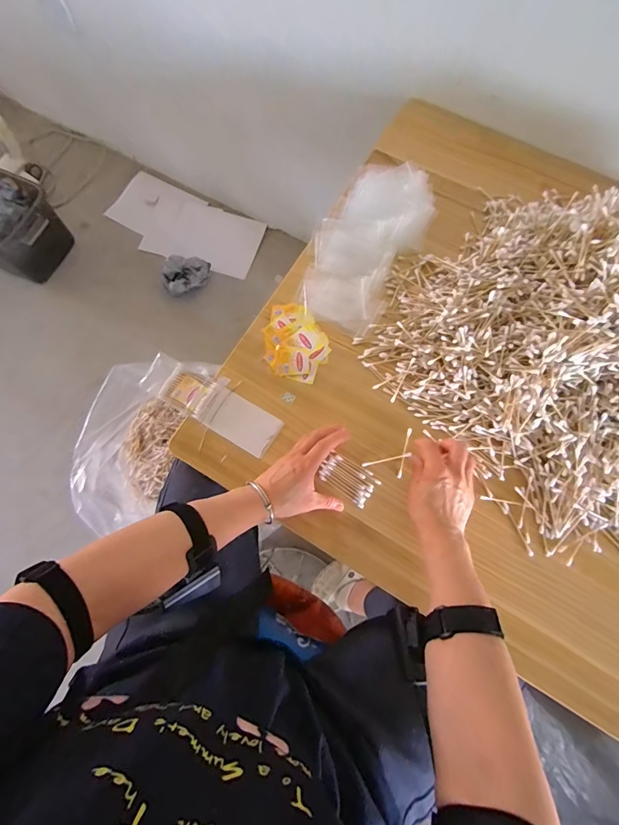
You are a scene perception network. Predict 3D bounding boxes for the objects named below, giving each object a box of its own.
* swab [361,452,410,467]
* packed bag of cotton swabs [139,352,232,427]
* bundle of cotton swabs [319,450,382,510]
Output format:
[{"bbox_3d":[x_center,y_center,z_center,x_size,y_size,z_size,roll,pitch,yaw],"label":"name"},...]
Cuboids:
[{"bbox_3d":[0.111,0.069,0.531,0.070,0.004,0.007,-13,74,0],"label":"swab"},{"bbox_3d":[-0.203,-0.041,0.585,0.144,0.016,0.067,29,76,9],"label":"packed bag of cotton swabs"},{"bbox_3d":[0.057,0.094,0.525,0.077,0.004,0.048,35,77,10],"label":"bundle of cotton swabs"}]

